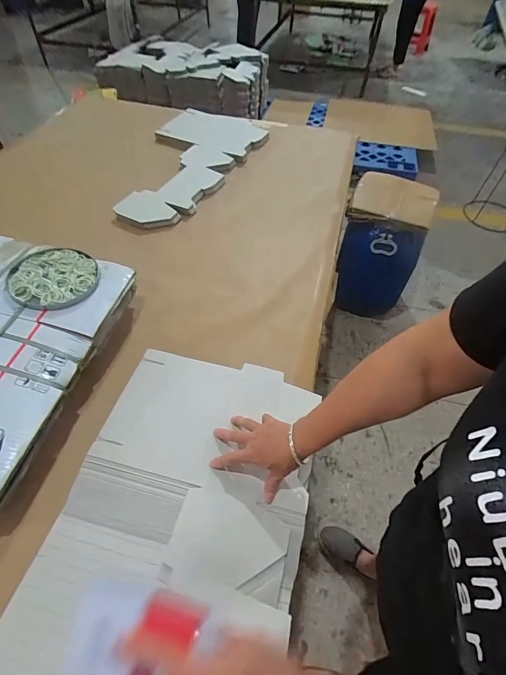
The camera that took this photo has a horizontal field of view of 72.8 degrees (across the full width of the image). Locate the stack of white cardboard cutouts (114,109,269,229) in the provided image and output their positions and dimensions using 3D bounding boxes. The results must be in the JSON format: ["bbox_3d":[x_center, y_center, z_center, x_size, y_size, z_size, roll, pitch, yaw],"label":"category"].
[{"bbox_3d":[-0.226,-0.599,1.177,0.320,0.082,0.737,21,54,14],"label":"stack of white cardboard cutouts"}]

